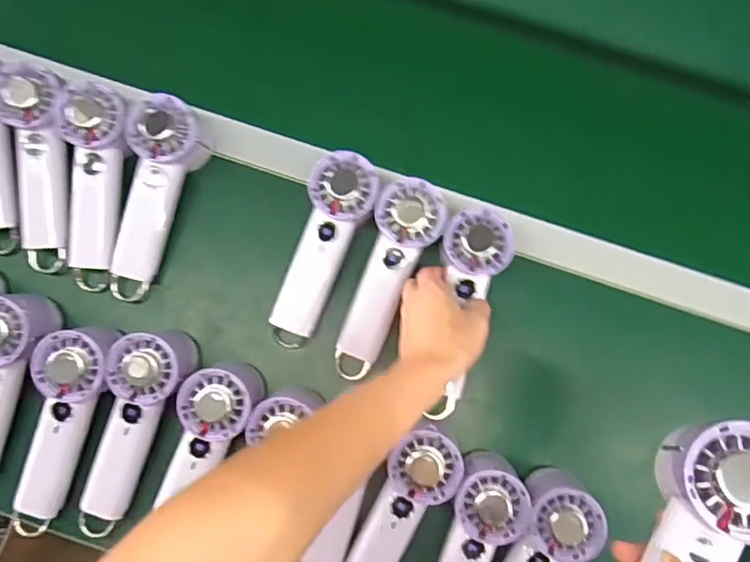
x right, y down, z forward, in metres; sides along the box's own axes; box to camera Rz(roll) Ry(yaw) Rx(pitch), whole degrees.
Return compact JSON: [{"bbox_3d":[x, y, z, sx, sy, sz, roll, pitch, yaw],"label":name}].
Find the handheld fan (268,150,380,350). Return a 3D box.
[{"bbox_3d":[-0.051,-0.026,0.566,0.059,0.034,0.192,22,98,3],"label":"handheld fan"}]

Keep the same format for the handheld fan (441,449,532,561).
[{"bbox_3d":[0.087,0.243,0.539,0.061,0.038,0.176,19,98,3],"label":"handheld fan"}]

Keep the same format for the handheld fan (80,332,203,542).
[{"bbox_3d":[-0.231,0.138,0.565,0.069,0.059,0.197,22,97,3],"label":"handheld fan"}]

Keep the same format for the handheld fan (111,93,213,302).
[{"bbox_3d":[-0.218,-0.080,0.592,0.065,0.058,0.199,18,100,3],"label":"handheld fan"}]

